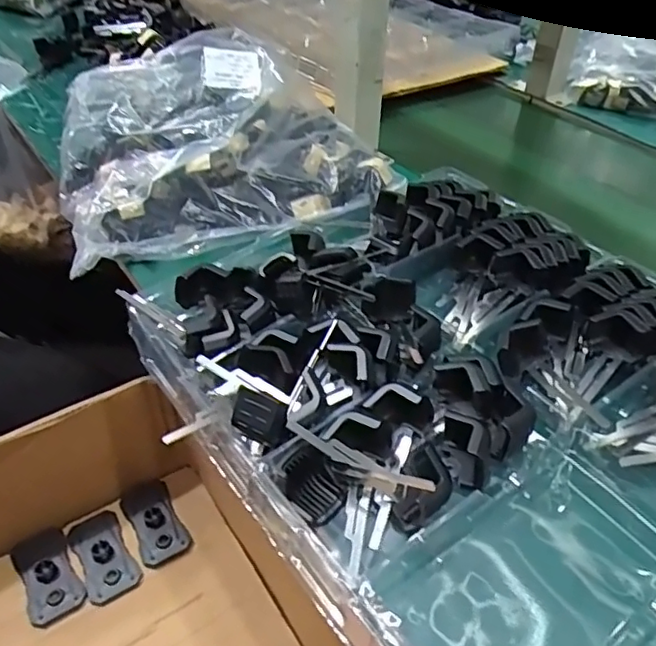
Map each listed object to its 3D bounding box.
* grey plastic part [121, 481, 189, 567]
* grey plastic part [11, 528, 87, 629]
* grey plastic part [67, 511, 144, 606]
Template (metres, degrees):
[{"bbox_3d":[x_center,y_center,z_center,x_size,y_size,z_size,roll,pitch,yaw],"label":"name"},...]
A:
[{"bbox_3d":[-0.219,0.243,0.753,0.057,0.021,0.117,-22,47,-24],"label":"grey plastic part"},{"bbox_3d":[-0.326,0.288,0.697,0.059,0.012,0.113,-24,48,-26],"label":"grey plastic part"},{"bbox_3d":[-0.269,0.274,0.719,0.058,0.011,0.110,-24,48,-26],"label":"grey plastic part"}]

